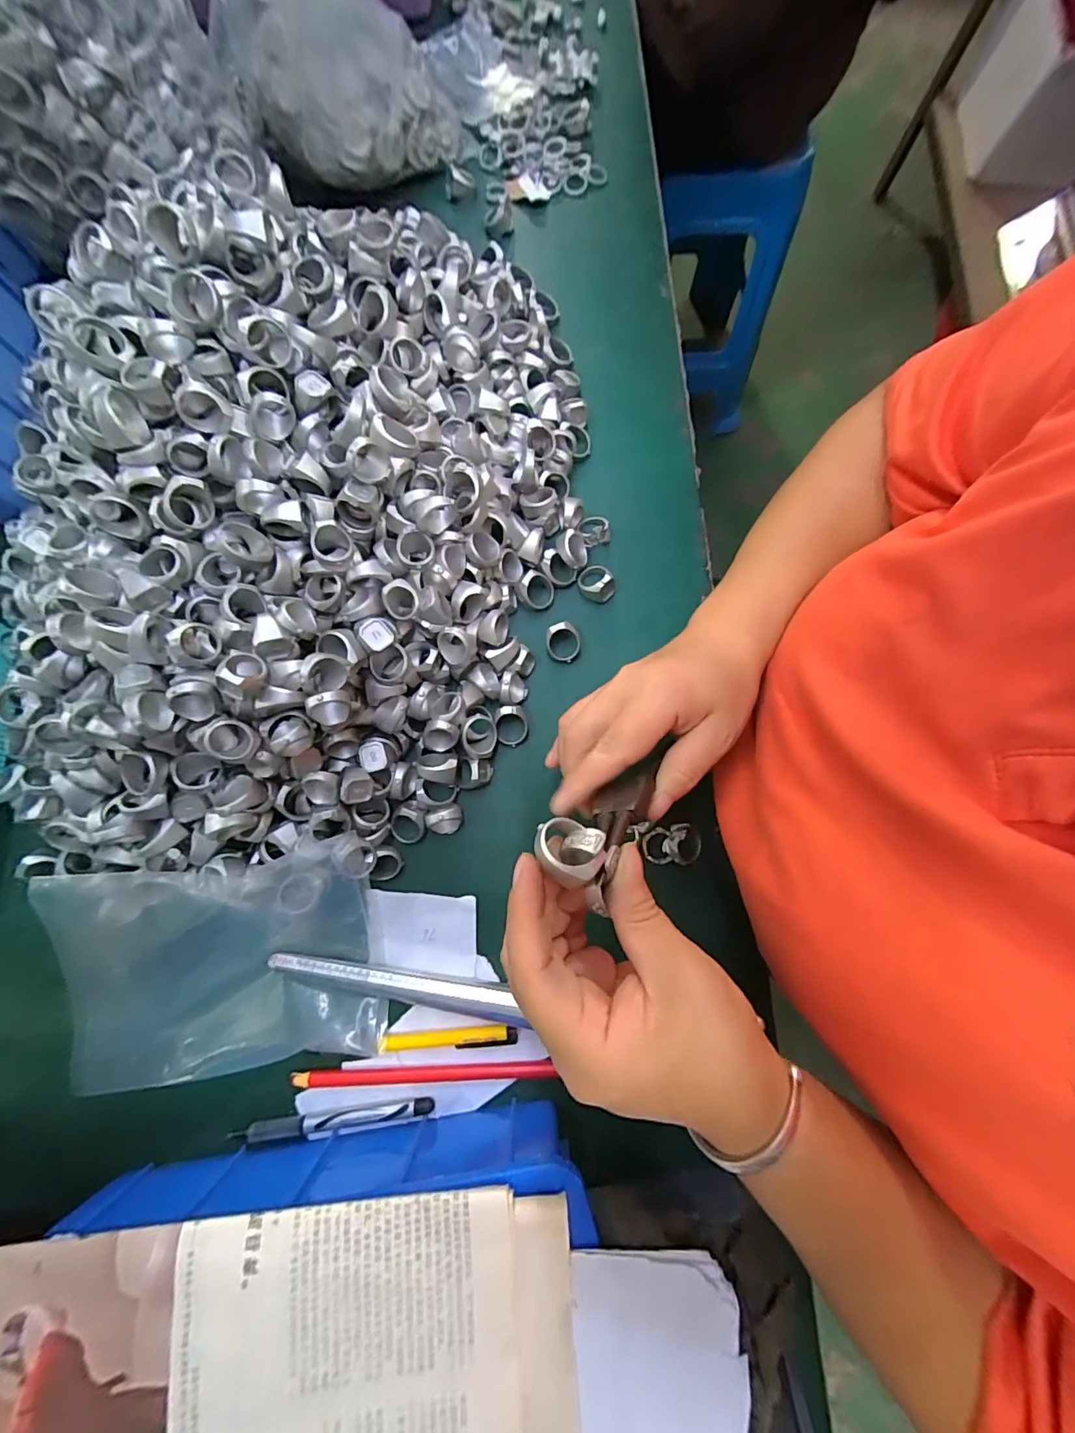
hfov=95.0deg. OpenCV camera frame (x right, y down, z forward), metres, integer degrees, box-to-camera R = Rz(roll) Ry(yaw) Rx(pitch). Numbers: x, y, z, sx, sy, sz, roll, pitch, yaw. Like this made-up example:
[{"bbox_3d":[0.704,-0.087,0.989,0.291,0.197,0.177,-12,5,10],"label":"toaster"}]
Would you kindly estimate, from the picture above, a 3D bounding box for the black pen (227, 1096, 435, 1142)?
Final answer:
[{"bbox_3d":[-0.125,0.246,0.299,0.120,0.007,0.009,-7,79,-2],"label":"black pen"}]

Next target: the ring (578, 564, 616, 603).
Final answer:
[{"bbox_3d":[0.044,-0.101,0.369,0.024,0.020,0.028,-28,81,-6],"label":"ring"}]

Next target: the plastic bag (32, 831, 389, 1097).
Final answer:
[{"bbox_3d":[-0.201,0.154,0.305,0.199,0.030,0.128,-8,79,-2],"label":"plastic bag"}]

